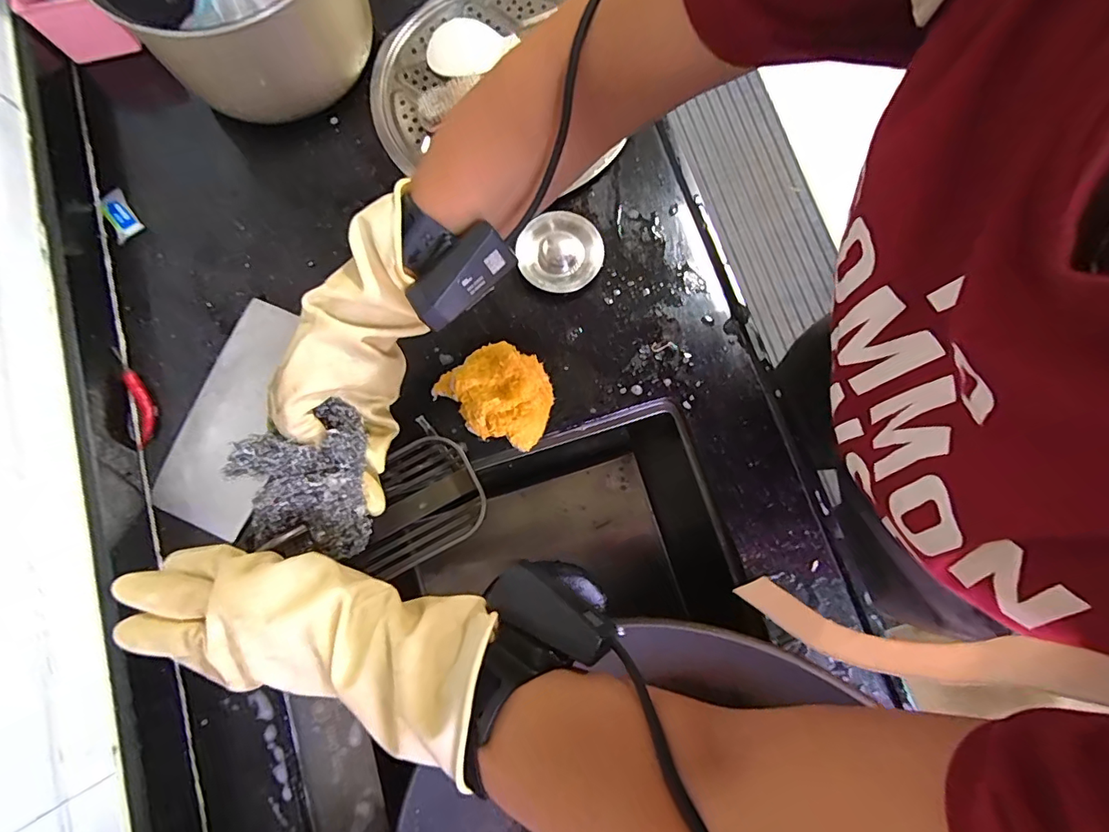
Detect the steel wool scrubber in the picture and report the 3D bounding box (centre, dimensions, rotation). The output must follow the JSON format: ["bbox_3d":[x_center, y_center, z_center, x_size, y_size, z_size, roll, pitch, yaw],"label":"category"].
[{"bbox_3d":[-0.175,0.050,0.350,0.086,0.050,0.100,-16,80,-2],"label":"steel wool scrubber"}]

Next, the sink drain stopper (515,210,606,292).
[{"bbox_3d":[0.006,-0.159,0.487,0.081,0.027,0.077,-21,80,-3],"label":"sink drain stopper"}]

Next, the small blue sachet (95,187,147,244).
[{"bbox_3d":[-0.450,-0.209,0.508,0.031,0.008,0.067,-36,81,-6],"label":"small blue sachet"}]

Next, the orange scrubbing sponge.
[{"bbox_3d":[-0.056,-0.023,0.447,0.107,0.056,0.081,19,80,4],"label":"orange scrubbing sponge"}]

